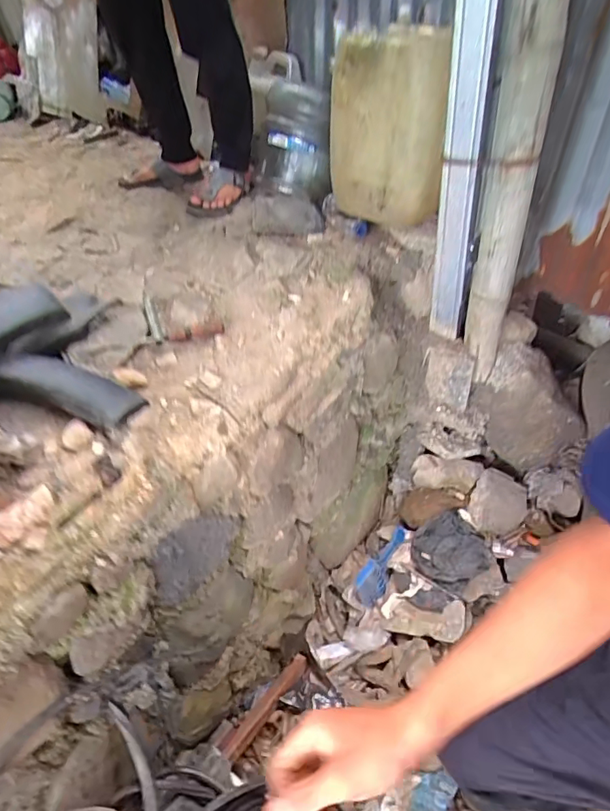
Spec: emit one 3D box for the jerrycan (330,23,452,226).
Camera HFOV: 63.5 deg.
[{"bbox_3d":[0.203,-0.676,1.199,0.267,0.412,0.244,3,46,14],"label":"jerrycan"}]

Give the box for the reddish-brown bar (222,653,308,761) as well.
[{"bbox_3d":[-0.086,0.699,1.155,0.036,0.034,0.265,26,55,32],"label":"reddish-brown bar"}]

